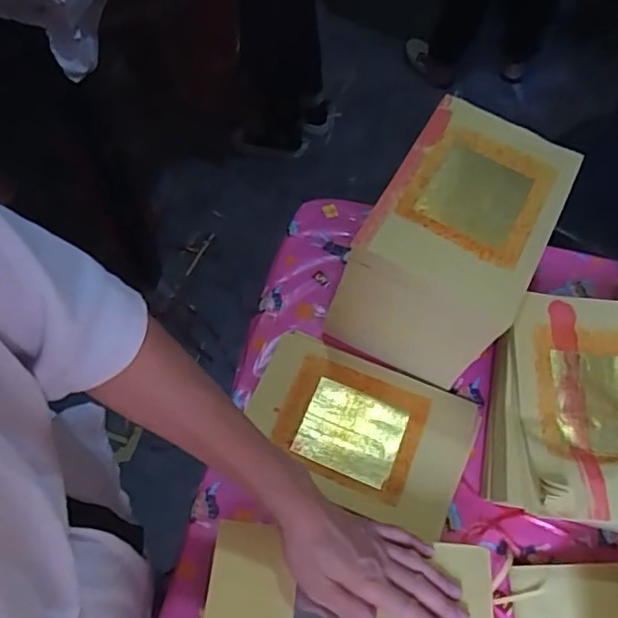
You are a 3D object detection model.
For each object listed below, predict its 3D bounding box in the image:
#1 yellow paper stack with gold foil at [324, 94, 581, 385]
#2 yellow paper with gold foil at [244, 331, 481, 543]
[{"bbox_3d":[0.149,-0.065,0.655,0.170,0.182,0.245,25,63,12],"label":"yellow paper stack with gold foil"},{"bbox_3d":[0.053,0.125,0.643,0.231,0.011,0.151,22,66,9],"label":"yellow paper with gold foil"}]

